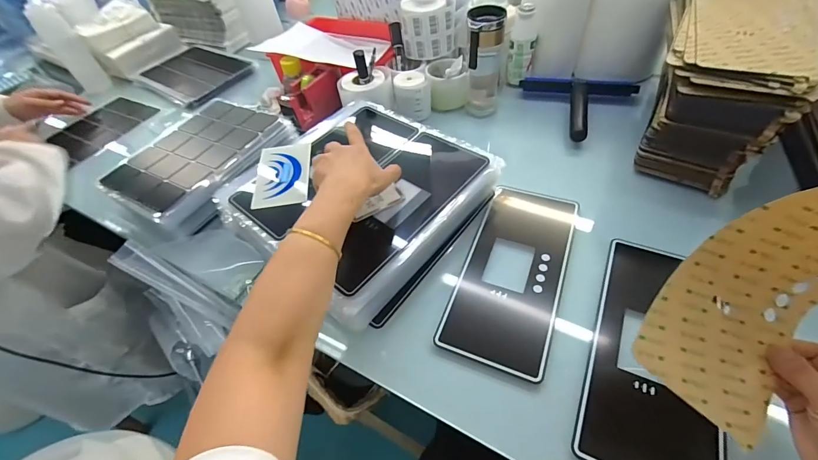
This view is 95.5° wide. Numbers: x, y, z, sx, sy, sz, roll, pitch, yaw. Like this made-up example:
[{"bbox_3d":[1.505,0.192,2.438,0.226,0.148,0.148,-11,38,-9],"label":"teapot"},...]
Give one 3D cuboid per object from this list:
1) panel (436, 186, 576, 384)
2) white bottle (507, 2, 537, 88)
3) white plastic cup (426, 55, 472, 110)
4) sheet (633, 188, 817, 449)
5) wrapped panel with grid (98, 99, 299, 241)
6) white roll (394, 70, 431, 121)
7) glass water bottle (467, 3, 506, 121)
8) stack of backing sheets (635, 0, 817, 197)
[{"bbox_3d":[0.144,0.048,0.508,0.131,0.011,0.284,16,55,18],"label":"panel"},{"bbox_3d":[0.227,-0.364,0.740,0.051,0.140,0.050,7,52,13],"label":"white bottle"},{"bbox_3d":[0.077,-0.300,0.756,0.081,0.073,0.082,-5,50,3],"label":"white plastic cup"},{"bbox_3d":[0.289,0.051,0.273,0.191,0.184,0.133,-20,52,-10],"label":"sheet"},{"bbox_3d":[-0.363,-0.124,0.643,0.223,0.040,0.287,20,56,22],"label":"wrapped panel with grid"},{"bbox_3d":[0.007,-0.261,0.730,0.069,0.069,0.071,-8,50,0],"label":"white roll"},{"bbox_3d":[0.139,-0.301,0.690,0.063,0.184,0.055,3,51,10],"label":"glass water bottle"},{"bbox_3d":[0.471,-0.228,0.577,0.167,0.184,0.307,19,56,21],"label":"stack of backing sheets"}]

